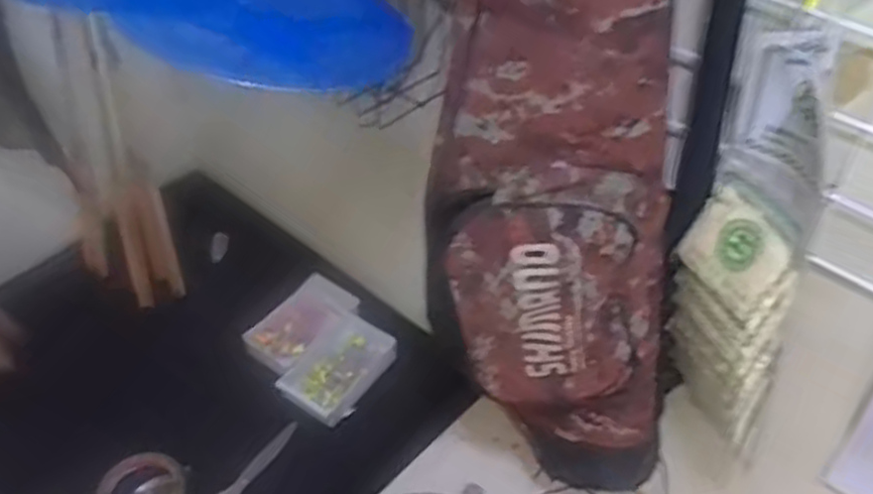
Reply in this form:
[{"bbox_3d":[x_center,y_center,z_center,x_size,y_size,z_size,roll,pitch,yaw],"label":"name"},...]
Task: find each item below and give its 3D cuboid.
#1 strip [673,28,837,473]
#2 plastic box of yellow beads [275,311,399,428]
[{"bbox_3d":[0.226,0.004,0.574,0.058,0.316,0.112,-1,45,0],"label":"strip"},{"bbox_3d":[-0.126,0.156,1.020,0.096,0.026,0.147,30,53,27],"label":"plastic box of yellow beads"}]

